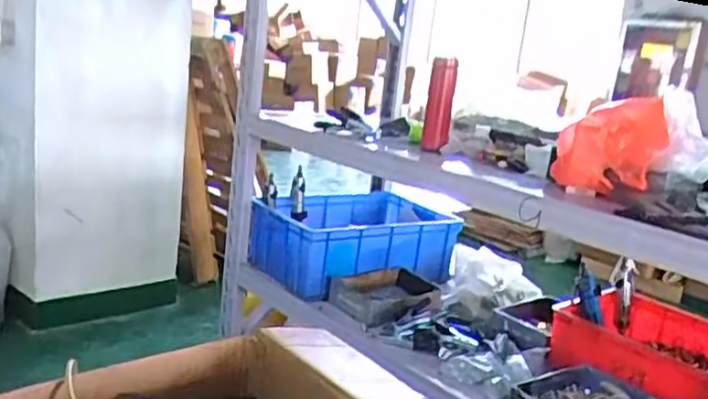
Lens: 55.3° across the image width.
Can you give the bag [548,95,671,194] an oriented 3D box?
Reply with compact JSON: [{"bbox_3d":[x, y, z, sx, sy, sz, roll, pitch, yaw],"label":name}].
[{"bbox_3d":[0.467,-0.103,1.225,0.178,0.160,0.116,11,14,19],"label":"bag"}]

